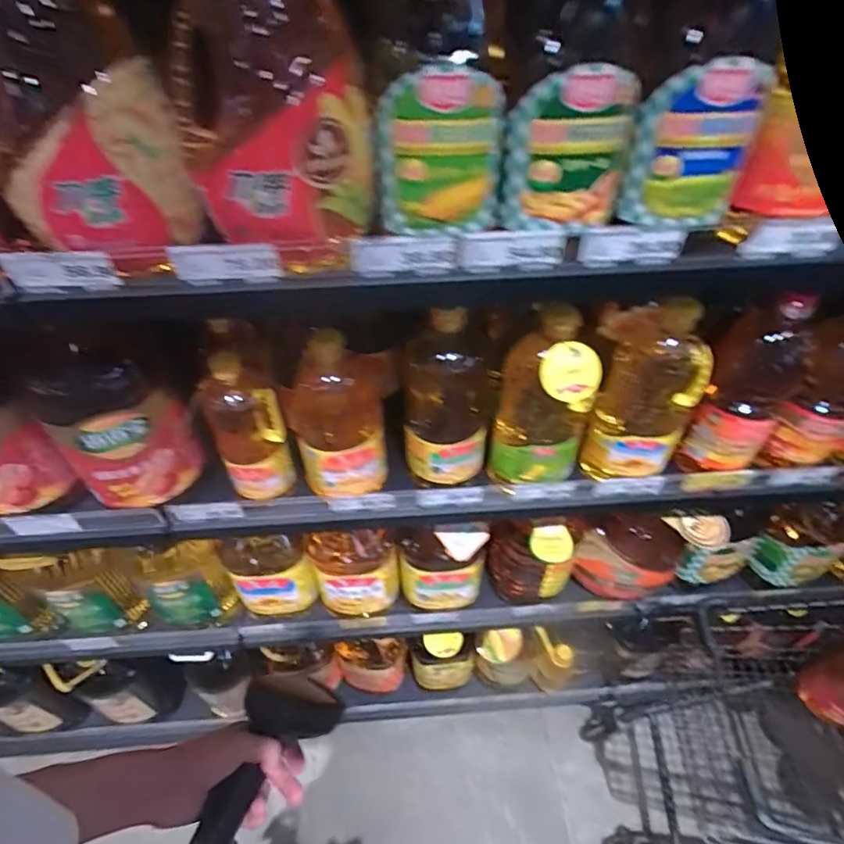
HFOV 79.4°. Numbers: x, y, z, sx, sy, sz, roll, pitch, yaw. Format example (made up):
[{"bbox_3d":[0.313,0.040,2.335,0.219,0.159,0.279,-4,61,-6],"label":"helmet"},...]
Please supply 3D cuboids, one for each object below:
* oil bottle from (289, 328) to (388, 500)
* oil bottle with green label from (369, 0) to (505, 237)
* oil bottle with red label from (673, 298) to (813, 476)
[{"bbox_3d":[-0.106,-0.010,0.664,0.105,0.233,0.090,3,47,2],"label":"oil bottle"},{"bbox_3d":[0.013,-0.265,0.414,0.100,0.184,0.092,-2,46,-2],"label":"oil bottle with green label"},{"bbox_3d":[0.435,-0.050,0.677,0.105,0.262,0.107,28,53,24],"label":"oil bottle with red label"}]

